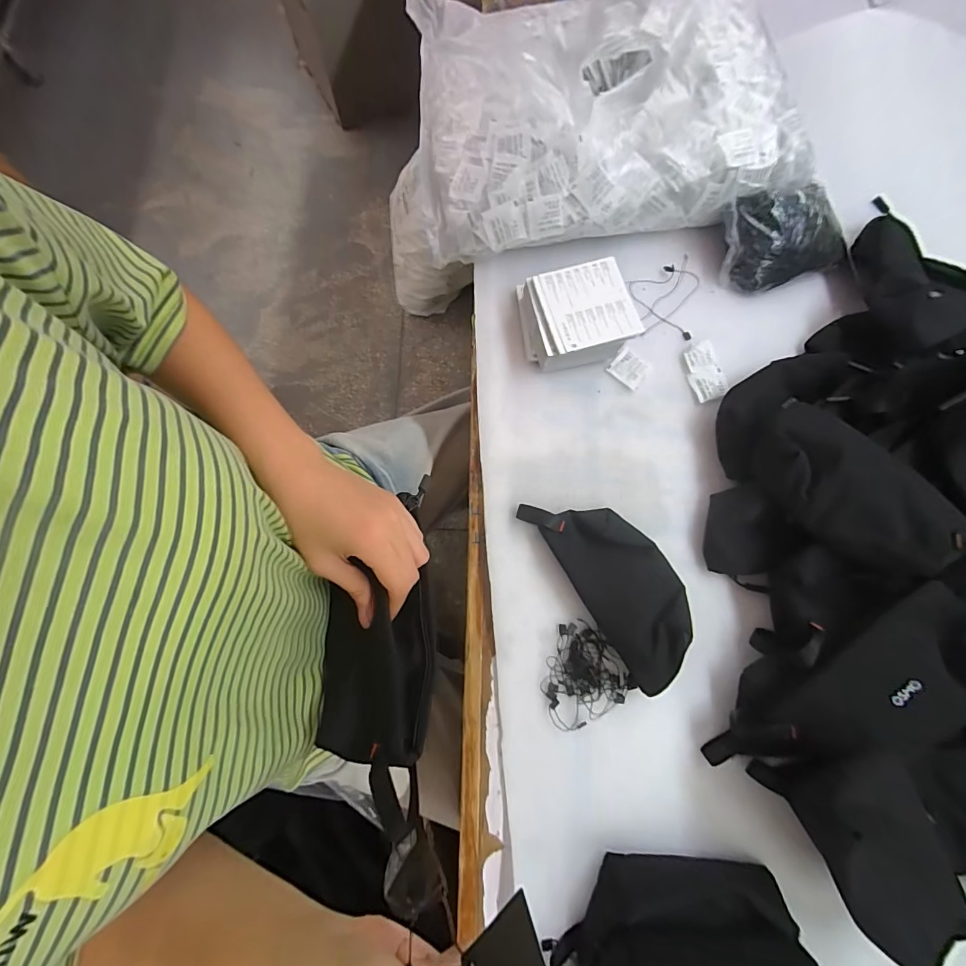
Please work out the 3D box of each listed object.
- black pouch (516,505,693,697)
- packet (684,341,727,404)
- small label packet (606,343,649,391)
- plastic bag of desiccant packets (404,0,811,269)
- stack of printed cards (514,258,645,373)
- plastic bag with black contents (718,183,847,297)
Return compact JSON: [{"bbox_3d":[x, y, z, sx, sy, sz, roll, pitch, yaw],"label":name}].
[{"bbox_3d":[0.133,0.092,0.442,0.102,0.037,0.207,-38,79,-8],"label":"black pouch"},{"bbox_3d":[0.264,-0.133,0.516,0.039,0.005,0.070,-14,77,-3],"label":"packet"},{"bbox_3d":[0.174,-0.137,0.514,0.043,0.011,0.037,36,80,8],"label":"small label packet"},{"bbox_3d":[0.137,-0.463,0.545,0.442,0.106,0.334,-7,77,-1],"label":"plastic bag of desiccant packets"},{"bbox_3d":[0.105,-0.192,0.501,0.112,0.054,0.111,-9,77,-2],"label":"stack of printed cards"},{"bbox_3d":[0.371,-0.298,0.524,0.153,0.068,0.093,-11,77,-2],"label":"plastic bag with black contents"}]

